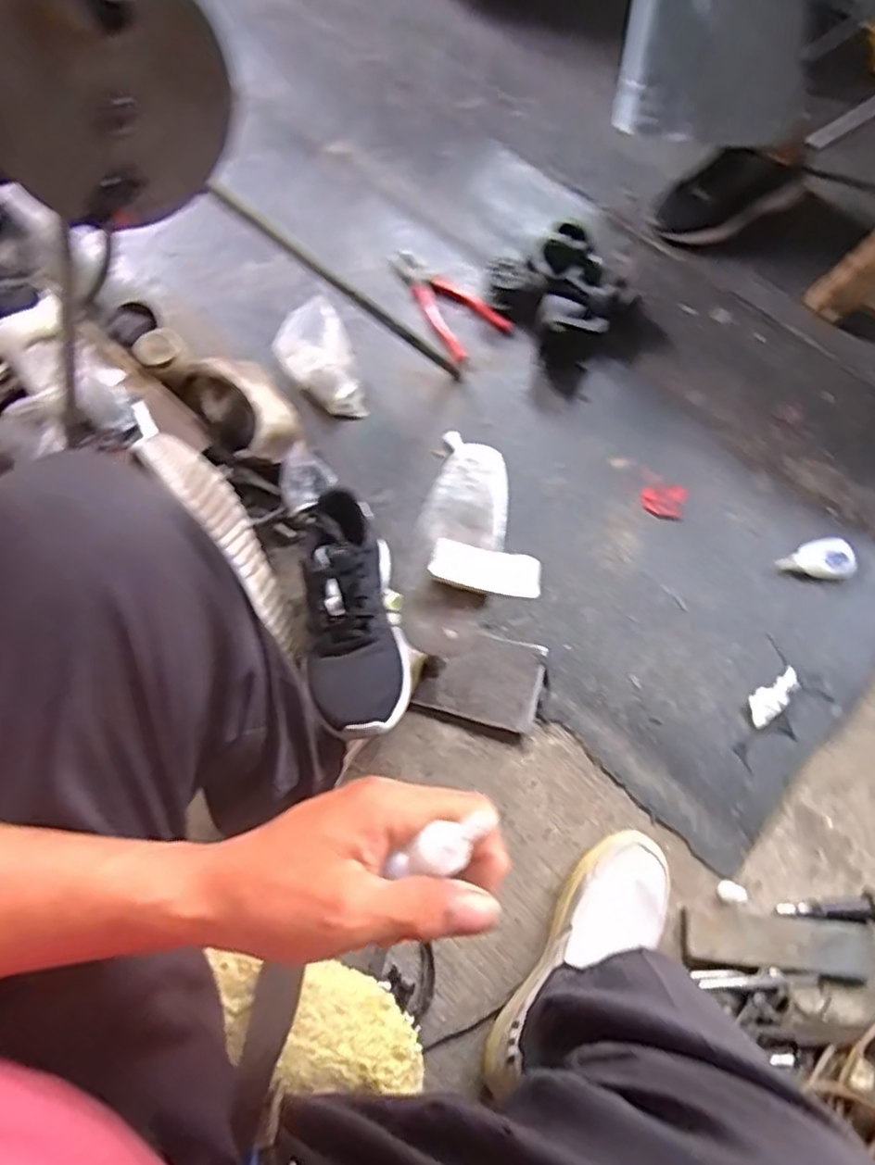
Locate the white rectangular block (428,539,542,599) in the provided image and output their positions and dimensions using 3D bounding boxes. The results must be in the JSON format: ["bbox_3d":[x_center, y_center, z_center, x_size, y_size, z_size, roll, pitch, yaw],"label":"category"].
[{"bbox_3d":[0.032,-0.008,0.441,0.071,0.005,0.029,11,73,-10],"label":"white rectangular block"}]

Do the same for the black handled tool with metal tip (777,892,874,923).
[{"bbox_3d":[0.407,0.335,0.713,0.102,0.020,0.027,3,72,1],"label":"black handled tool with metal tip"}]

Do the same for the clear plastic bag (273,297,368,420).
[{"bbox_3d":[-0.145,-0.264,0.842,0.086,0.093,0.114,-18,73,-6],"label":"clear plastic bag"}]

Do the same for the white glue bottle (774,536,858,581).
[{"bbox_3d":[0.446,-0.027,0.813,0.086,0.021,0.050,-2,72,-1],"label":"white glue bottle"}]

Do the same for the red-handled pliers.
[{"bbox_3d":[0.017,-0.380,0.910,0.099,0.015,0.182,-29,74,-9],"label":"red-handled pliers"}]

